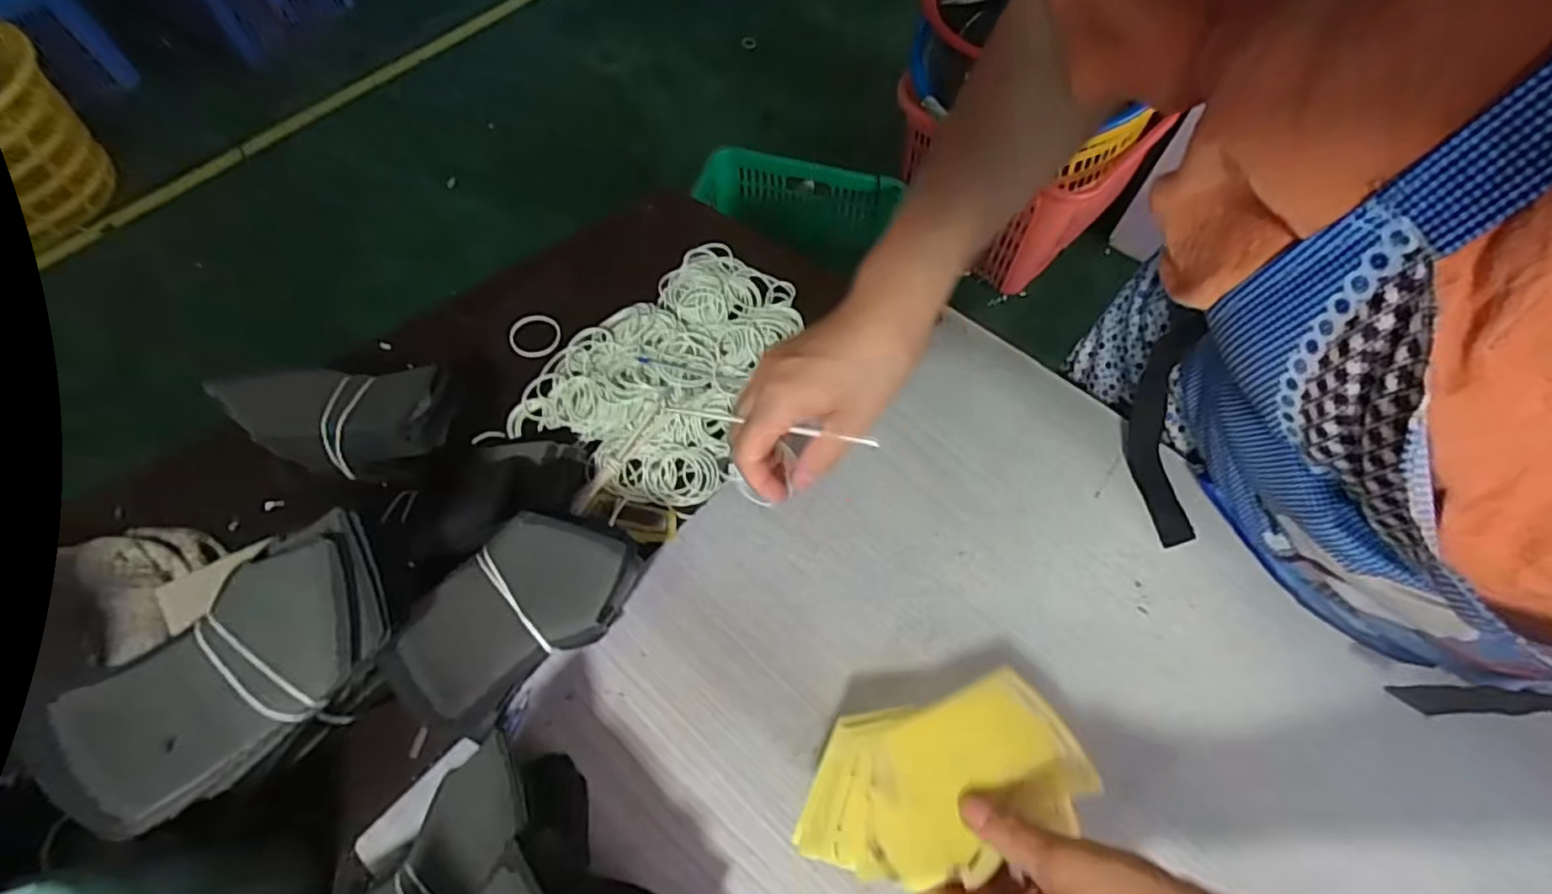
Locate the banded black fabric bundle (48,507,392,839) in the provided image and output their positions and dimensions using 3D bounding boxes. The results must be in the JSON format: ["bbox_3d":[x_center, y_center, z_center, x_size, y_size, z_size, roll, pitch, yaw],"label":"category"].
[{"bbox_3d":[-0.256,0.108,0.319,0.149,0.045,0.079,-37,91,-11],"label":"banded black fabric bundle"}]

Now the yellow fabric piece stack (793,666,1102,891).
[{"bbox_3d":[0.092,0.180,0.356,0.163,0.008,0.085,-10,49,-15],"label":"yellow fabric piece stack"}]

